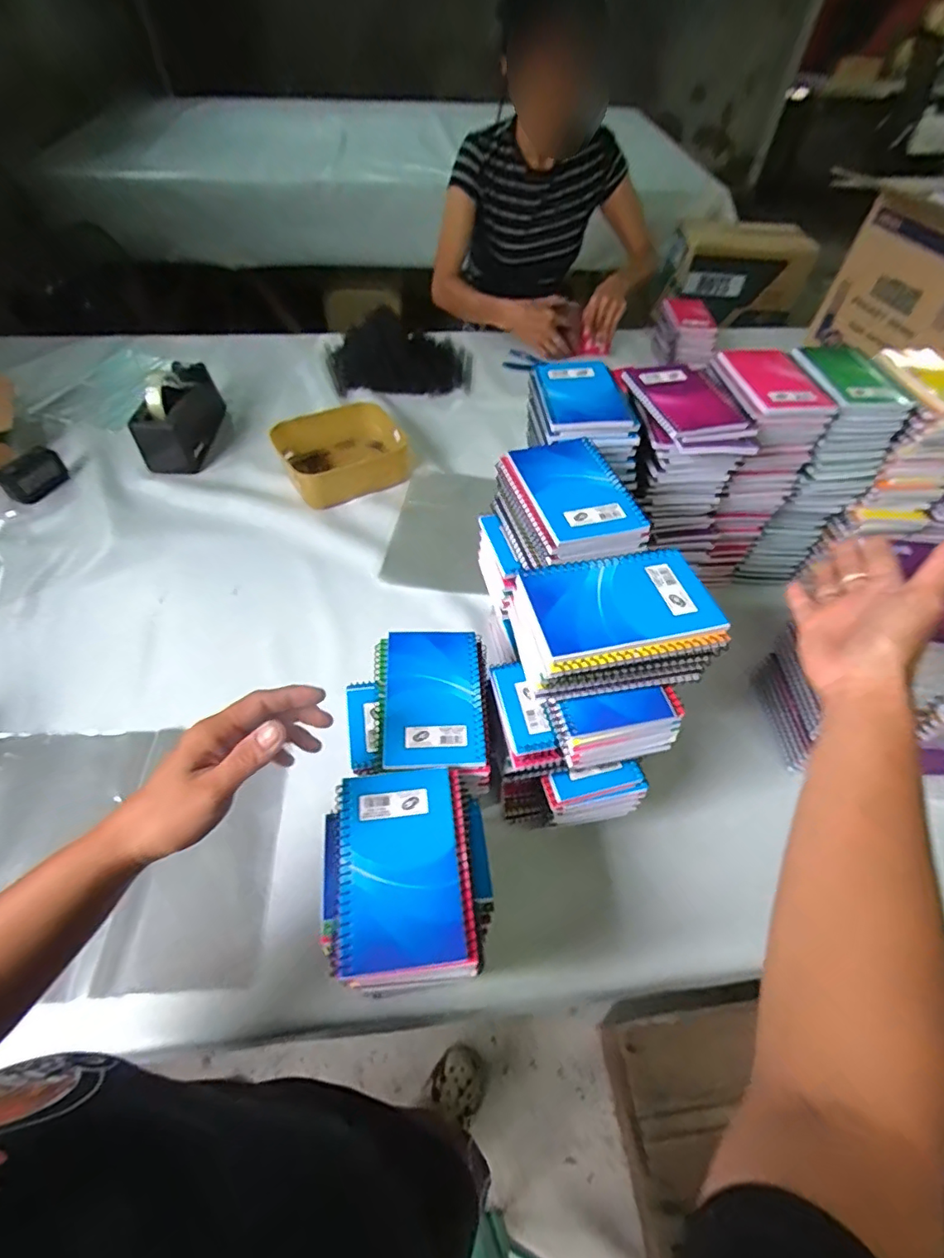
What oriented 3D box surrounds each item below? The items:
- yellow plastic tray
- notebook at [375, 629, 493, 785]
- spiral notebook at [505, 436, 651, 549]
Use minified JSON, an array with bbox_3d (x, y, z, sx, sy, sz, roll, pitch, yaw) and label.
[{"bbox_3d":[-0.204,-0.290,0.898,0.200,0.069,0.157,-20,57,-17],"label":"yellow plastic tray"},{"bbox_3d":[-0.035,0.060,0.476,0.096,0.012,0.134,-1,53,-3],"label":"notebook"},{"bbox_3d":[0.088,-0.126,0.482,0.086,0.013,0.138,-12,55,-11],"label":"spiral notebook"}]

